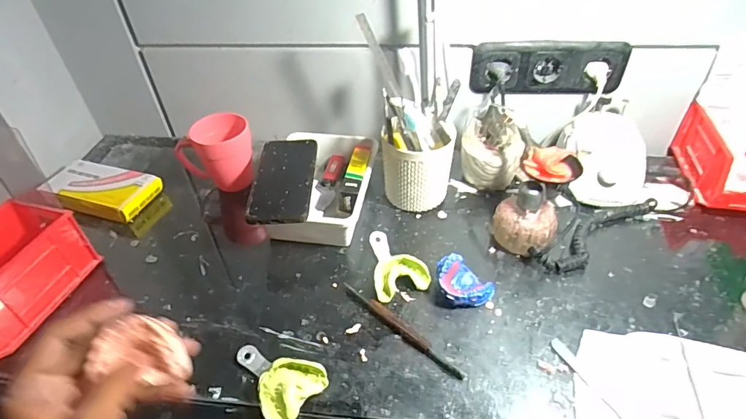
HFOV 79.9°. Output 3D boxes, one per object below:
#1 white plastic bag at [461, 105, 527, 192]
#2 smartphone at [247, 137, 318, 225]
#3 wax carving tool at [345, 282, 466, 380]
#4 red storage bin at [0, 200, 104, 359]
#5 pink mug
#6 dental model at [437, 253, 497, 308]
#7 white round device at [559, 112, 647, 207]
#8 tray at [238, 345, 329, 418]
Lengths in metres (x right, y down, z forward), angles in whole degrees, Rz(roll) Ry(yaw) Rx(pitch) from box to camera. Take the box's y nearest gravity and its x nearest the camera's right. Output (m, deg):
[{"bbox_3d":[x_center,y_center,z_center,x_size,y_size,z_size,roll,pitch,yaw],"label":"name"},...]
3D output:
[{"bbox_3d":[0.174,-0.087,0.650,0.086,0.113,0.078,9,45,13],"label":"white plastic bag"},{"bbox_3d":[-0.118,-0.043,0.595,0.076,0.009,0.163,-2,43,1],"label":"smartphone"},{"bbox_3d":[0.029,0.131,0.498,0.171,0.010,0.012,33,54,32],"label":"wax carving tool"},{"bbox_3d":[-0.426,0.082,0.515,0.093,0.094,0.166,10,45,13],"label":"red storage bin"},{"bbox_3d":[-0.227,-0.079,0.660,0.096,0.091,0.079,-28,48,-24],"label":"pink mug"},{"bbox_3d":[0.103,0.088,0.524,0.053,0.030,0.065,-28,49,-24],"label":"dental model"},{"bbox_3d":[0.334,-0.072,0.649,0.106,0.076,0.139,2,43,6],"label":"white round device"},{"bbox_3d":[-0.102,0.168,0.456,0.097,0.021,0.068,29,52,29],"label":"tray"}]

